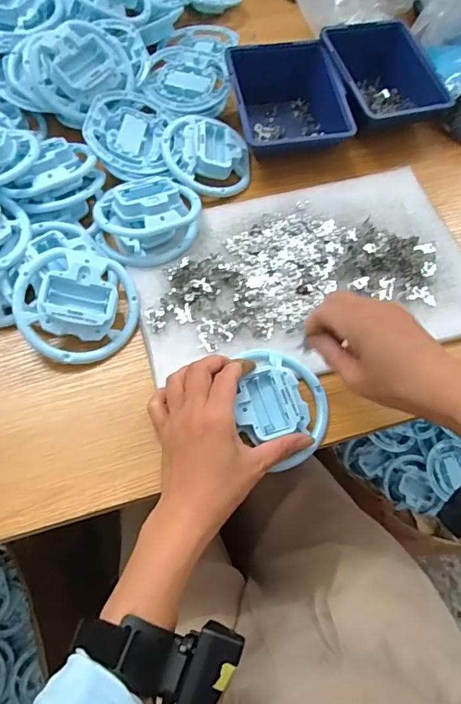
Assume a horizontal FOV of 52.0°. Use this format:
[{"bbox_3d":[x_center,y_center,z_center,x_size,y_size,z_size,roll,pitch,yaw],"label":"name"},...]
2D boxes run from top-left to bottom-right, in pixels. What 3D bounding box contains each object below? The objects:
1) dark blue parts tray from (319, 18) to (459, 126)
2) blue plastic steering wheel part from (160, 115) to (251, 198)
[{"bbox_3d":[0.178,-0.319,0.564,0.127,0.070,0.127,-16,66,-11],"label":"dark blue parts tray"},{"bbox_3d":[-0.029,-0.217,0.512,0.098,0.026,0.098,5,71,-16],"label":"blue plastic steering wheel part"}]

